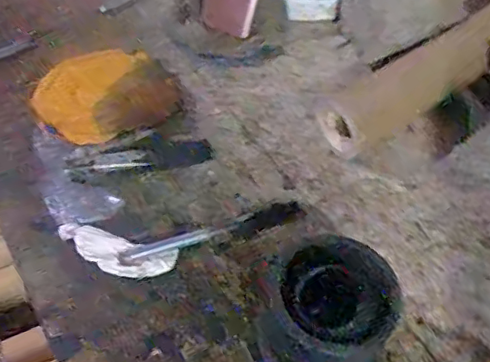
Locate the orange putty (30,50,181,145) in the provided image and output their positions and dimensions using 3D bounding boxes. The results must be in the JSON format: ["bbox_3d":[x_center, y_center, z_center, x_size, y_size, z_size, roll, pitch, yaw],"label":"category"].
[{"bbox_3d":[-0.165,-0.104,0.705,0.160,0.033,0.133,-20,55,-19],"label":"orange putty"}]

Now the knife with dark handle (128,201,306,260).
[{"bbox_3d":[-0.027,0.051,0.586,0.186,0.007,0.029,-14,53,-15],"label":"knife with dark handle"}]

